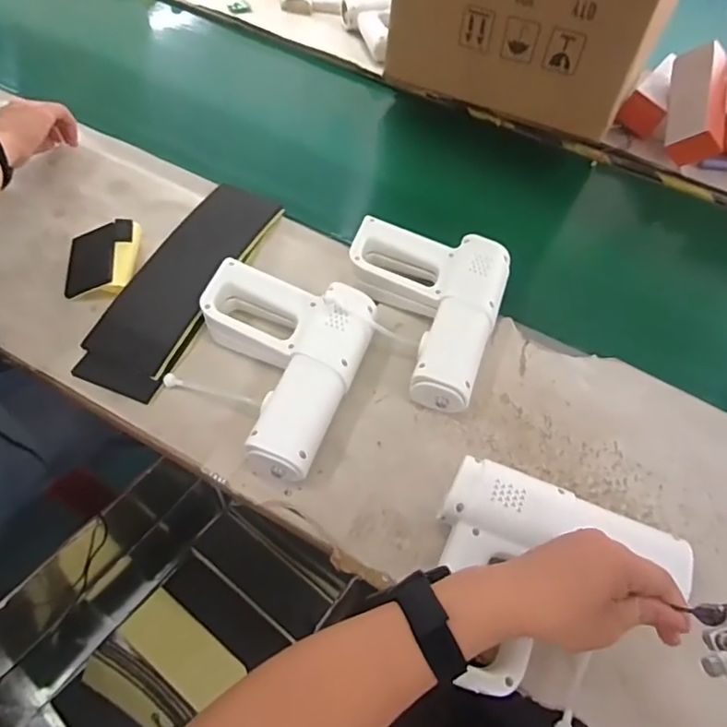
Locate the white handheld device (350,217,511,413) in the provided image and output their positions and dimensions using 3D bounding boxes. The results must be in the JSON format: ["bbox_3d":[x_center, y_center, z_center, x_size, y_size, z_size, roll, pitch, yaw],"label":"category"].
[{"bbox_3d":[0.059,-0.066,0.619,0.187,0.063,0.206,22,58,9],"label":"white handheld device"}]

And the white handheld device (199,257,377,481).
[{"bbox_3d":[-0.101,-0.001,0.572,0.184,0.067,0.211,17,57,6],"label":"white handheld device"}]

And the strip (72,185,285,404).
[{"bbox_3d":[-0.216,-0.100,0.659,0.107,0.015,0.320,20,57,8],"label":"strip"}]

